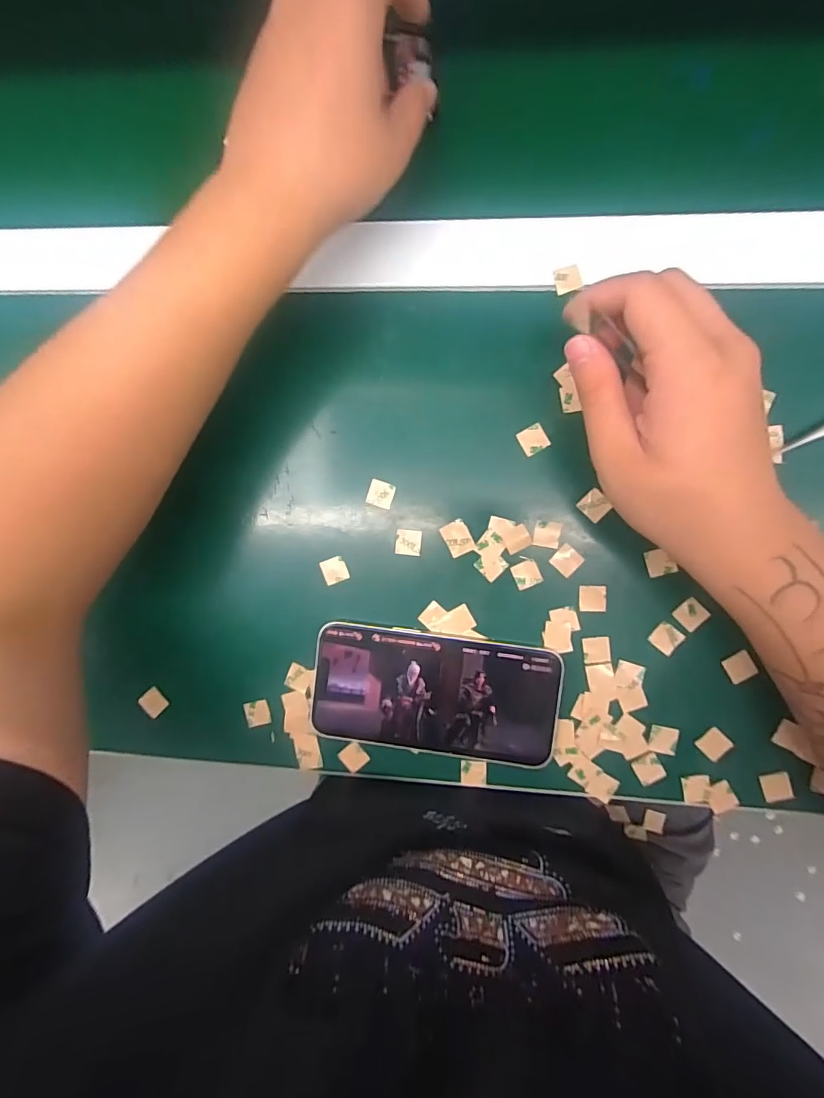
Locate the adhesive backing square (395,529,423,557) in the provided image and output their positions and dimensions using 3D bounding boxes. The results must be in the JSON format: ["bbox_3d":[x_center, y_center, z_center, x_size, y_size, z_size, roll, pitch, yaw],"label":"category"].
[{"bbox_3d":[-0.002,-0.004,0.293,0.015,0.004,0.016,4,91,8],"label":"adhesive backing square"}]

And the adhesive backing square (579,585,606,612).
[{"bbox_3d":[0.107,0.029,0.284,0.016,0.004,0.016,2,92,6],"label":"adhesive backing square"}]

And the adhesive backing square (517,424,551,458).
[{"bbox_3d":[0.072,-0.064,0.284,0.016,0.004,0.015,-29,95,10],"label":"adhesive backing square"}]

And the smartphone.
[{"bbox_3d":[0.014,0.086,0.289,0.144,0.008,0.070,6,92,4],"label":"smartphone"}]

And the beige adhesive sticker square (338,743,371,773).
[{"bbox_3d":[-0.036,0.130,0.301,0.015,0.004,0.015,-42,89,4],"label":"beige adhesive sticker square"}]

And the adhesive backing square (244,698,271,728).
[{"bbox_3d":[-0.098,0.105,0.307,0.015,0.004,0.016,-12,86,-6],"label":"adhesive backing square"}]

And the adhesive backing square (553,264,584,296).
[{"bbox_3d":[0.090,-0.155,0.277,0.015,0.004,0.016,-13,82,11],"label":"adhesive backing square"}]

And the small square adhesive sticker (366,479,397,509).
[{"bbox_3d":[-0.019,-0.033,0.292,0.016,0.004,0.015,17,85,0],"label":"small square adhesive sticker"}]

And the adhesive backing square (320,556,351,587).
[{"bbox_3d":[-0.047,0.013,0.297,0.015,0.004,0.016,-20,90,4],"label":"adhesive backing square"}]

